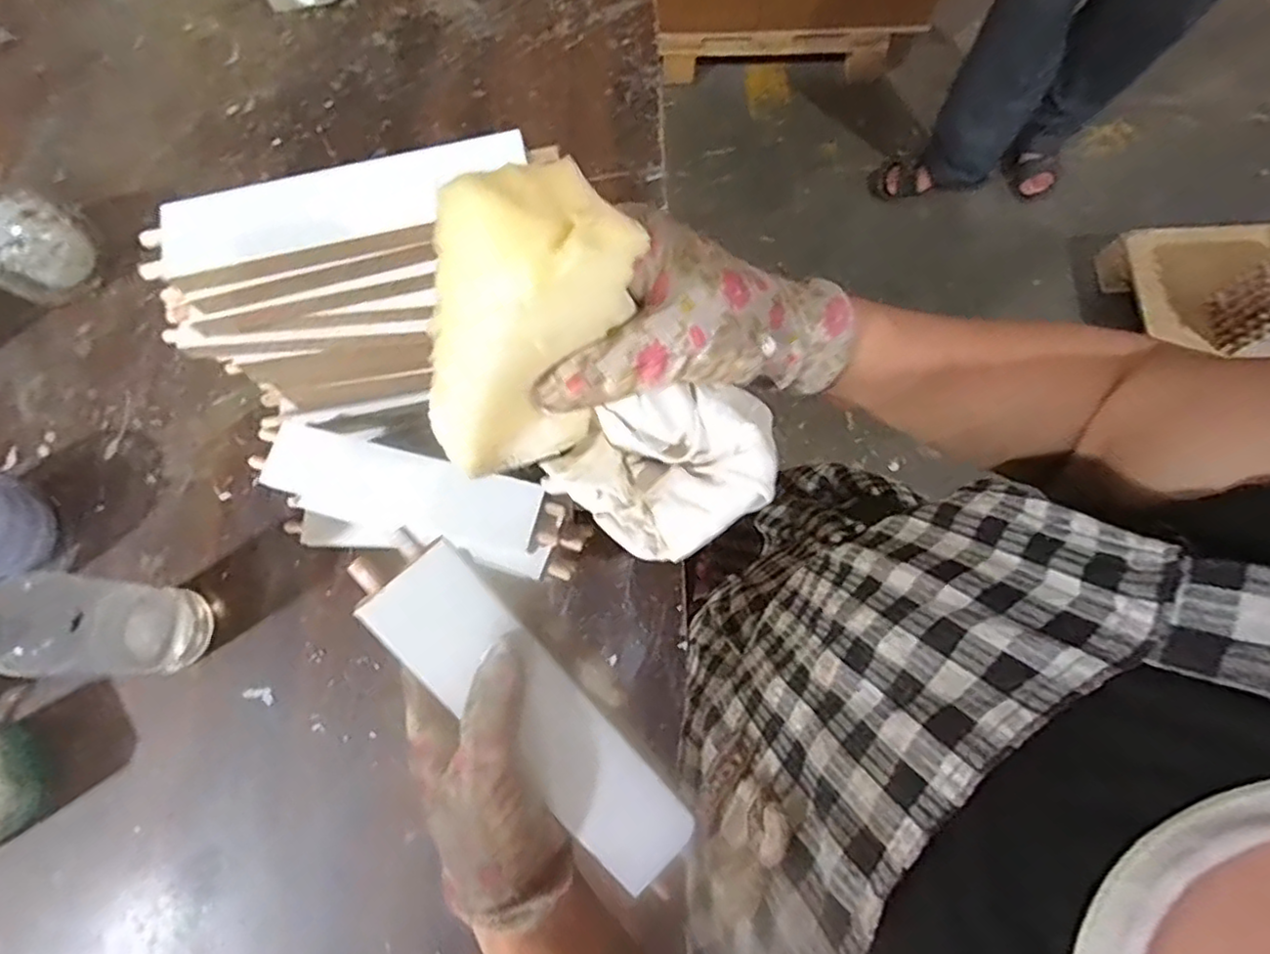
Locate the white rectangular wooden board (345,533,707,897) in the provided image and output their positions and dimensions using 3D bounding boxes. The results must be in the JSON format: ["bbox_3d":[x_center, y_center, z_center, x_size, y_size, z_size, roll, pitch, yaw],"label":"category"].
[{"bbox_3d":[-0.043,0.108,0.299,0.046,0.009,0.202,-40,105,-9],"label":"white rectangular wooden board"}]

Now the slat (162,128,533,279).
[{"bbox_3d":[-0.151,-0.143,0.350,0.191,0.013,0.043,-11,75,-1],"label":"slat"}]

